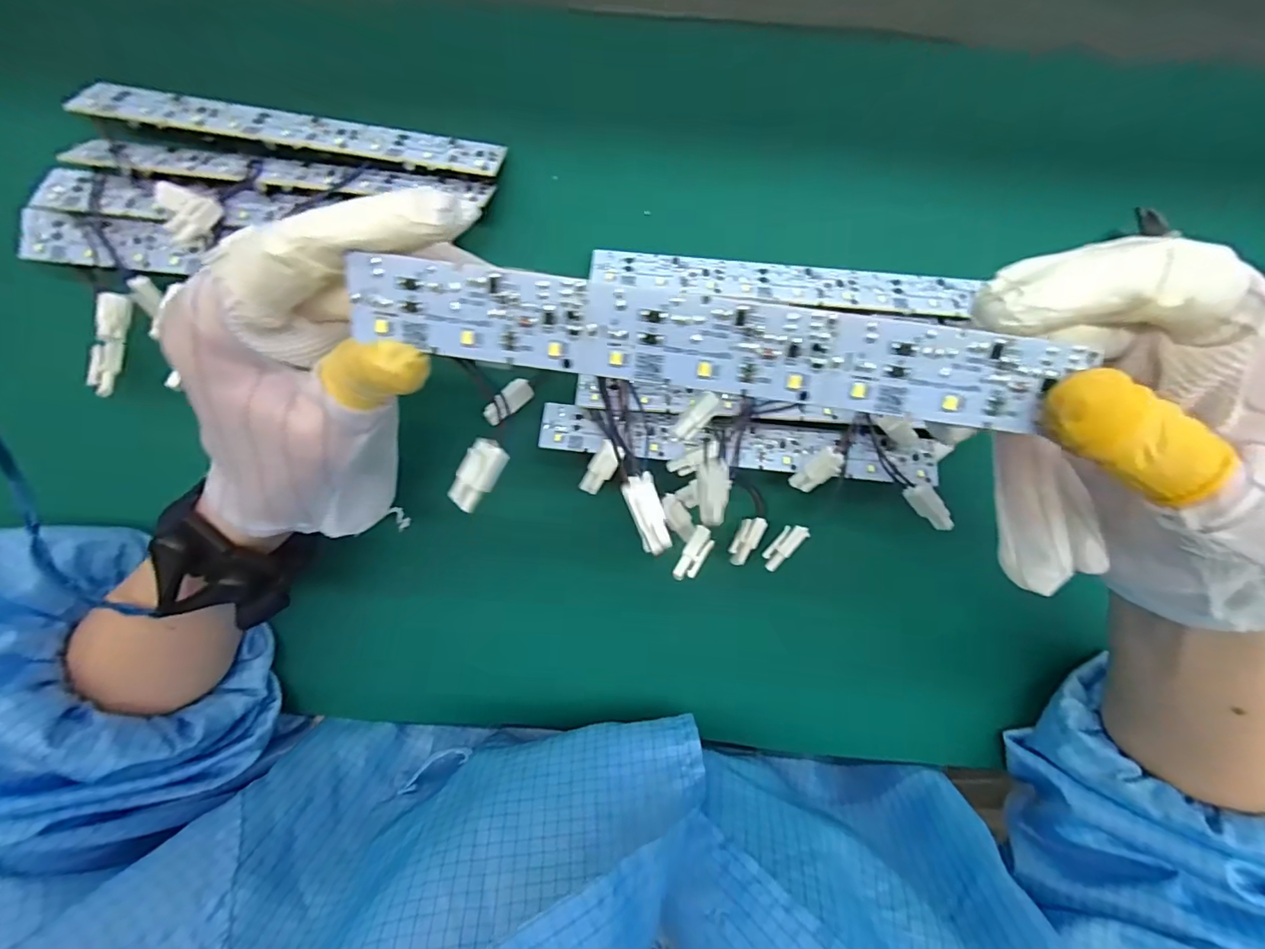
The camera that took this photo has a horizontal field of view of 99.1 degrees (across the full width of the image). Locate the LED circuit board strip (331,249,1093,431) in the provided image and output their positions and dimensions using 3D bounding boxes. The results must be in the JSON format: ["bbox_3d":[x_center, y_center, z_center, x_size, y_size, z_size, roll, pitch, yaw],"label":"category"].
[{"bbox_3d":[0.018,-0.034,0.140,0.177,0.004,0.024,7,112,1],"label":"LED circuit board strip"}]

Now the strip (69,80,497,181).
[{"bbox_3d":[-0.153,-0.157,0.247,0.187,0.006,0.024,8,61,-2],"label":"strip"}]

